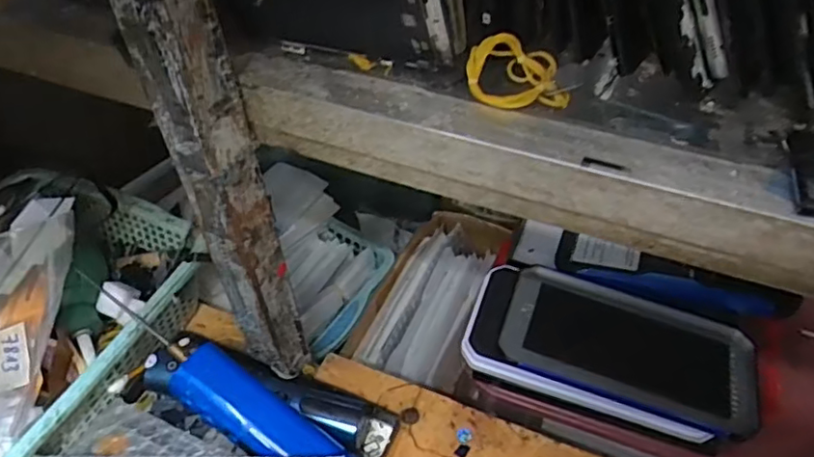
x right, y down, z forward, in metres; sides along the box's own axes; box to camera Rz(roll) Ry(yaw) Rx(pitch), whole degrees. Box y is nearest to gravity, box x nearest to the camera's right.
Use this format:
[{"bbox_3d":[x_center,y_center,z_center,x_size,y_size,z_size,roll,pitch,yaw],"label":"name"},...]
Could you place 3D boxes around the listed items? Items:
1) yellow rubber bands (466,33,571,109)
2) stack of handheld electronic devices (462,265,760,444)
[{"bbox_3d":[0.049,-0.070,0.273,0.043,0.022,0.028,-3,48,-1],"label":"yellow rubber bands"},{"bbox_3d":[0.148,0.086,0.452,0.199,0.018,0.100,15,50,14],"label":"stack of handheld electronic devices"}]

